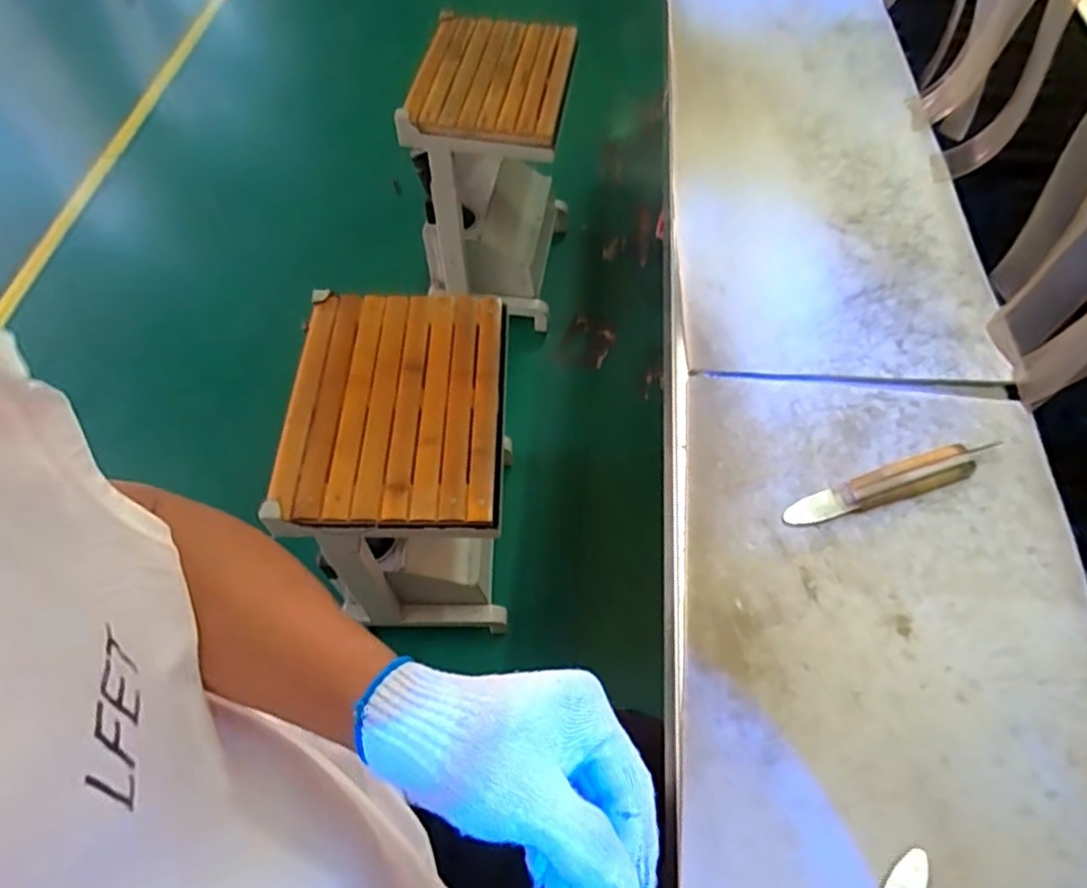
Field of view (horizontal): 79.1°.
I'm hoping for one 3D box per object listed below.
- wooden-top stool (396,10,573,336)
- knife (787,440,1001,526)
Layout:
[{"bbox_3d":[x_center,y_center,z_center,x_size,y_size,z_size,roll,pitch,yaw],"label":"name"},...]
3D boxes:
[{"bbox_3d":[-0.097,-0.592,1.455,0.289,0.479,0.381,6,59,4],"label":"wooden-top stool"},{"bbox_3d":[0.281,0.031,0.527,0.186,0.014,0.029,-16,60,-9],"label":"knife"}]

